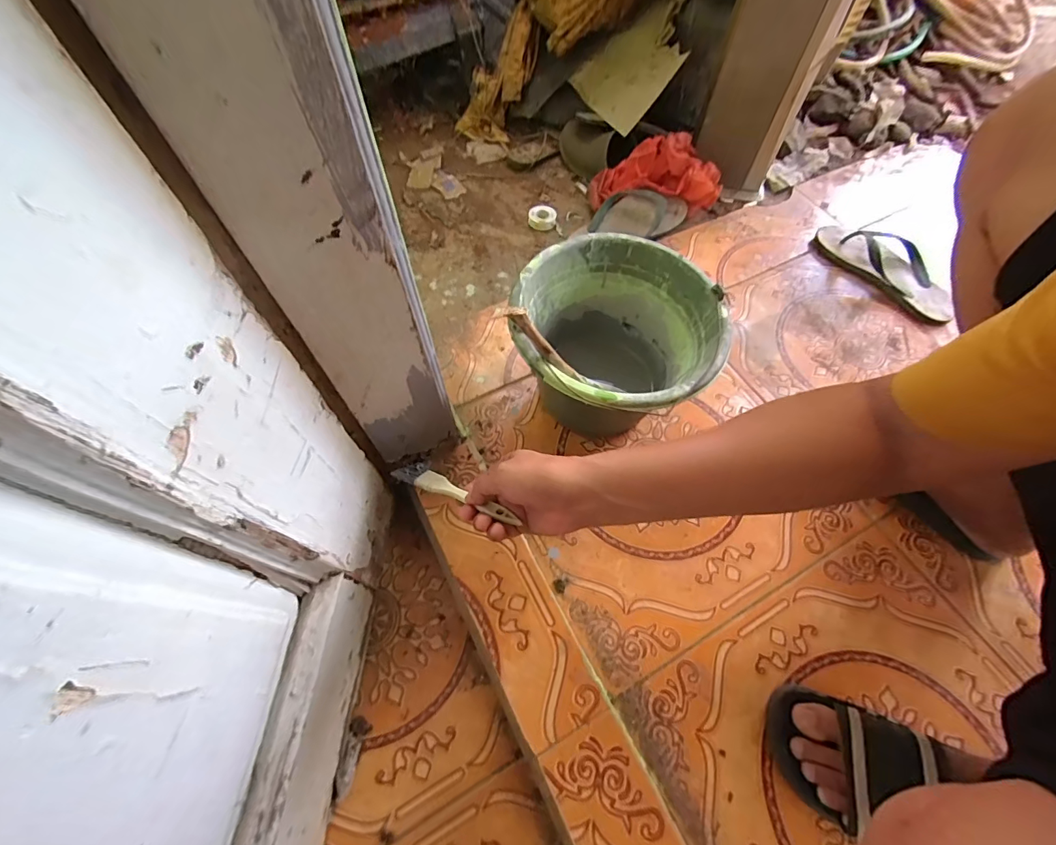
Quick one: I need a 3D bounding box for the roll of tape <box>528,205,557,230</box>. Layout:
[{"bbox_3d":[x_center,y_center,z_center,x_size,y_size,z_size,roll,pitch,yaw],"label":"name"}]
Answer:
[{"bbox_3d":[0.026,-0.384,0.842,0.052,0.016,0.060,6,63,4],"label":"roll of tape"}]

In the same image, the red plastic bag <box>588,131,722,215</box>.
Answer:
[{"bbox_3d":[0.234,-0.455,0.830,0.228,0.104,0.082,0,63,1],"label":"red plastic bag"}]

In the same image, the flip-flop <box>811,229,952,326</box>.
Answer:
[{"bbox_3d":[0.609,-0.268,0.760,0.104,0.039,0.242,-33,67,-15],"label":"flip-flop"}]

